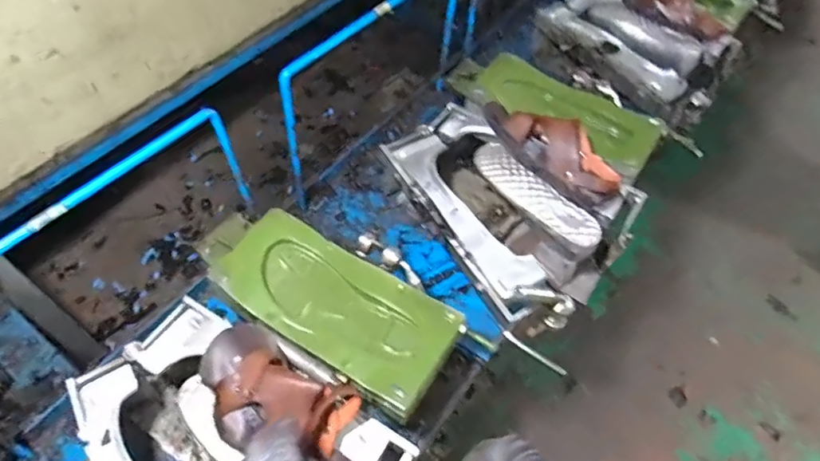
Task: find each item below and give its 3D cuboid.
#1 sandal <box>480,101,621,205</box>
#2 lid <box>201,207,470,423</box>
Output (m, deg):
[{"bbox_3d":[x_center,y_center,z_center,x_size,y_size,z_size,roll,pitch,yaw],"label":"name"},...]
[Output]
[{"bbox_3d":[0.245,-0.143,0.925,0.258,0.059,0.107,33,60,3],"label":"sandal"},{"bbox_3d":[-0.111,0.110,0.799,0.358,0.059,0.171,28,60,20],"label":"lid"}]

